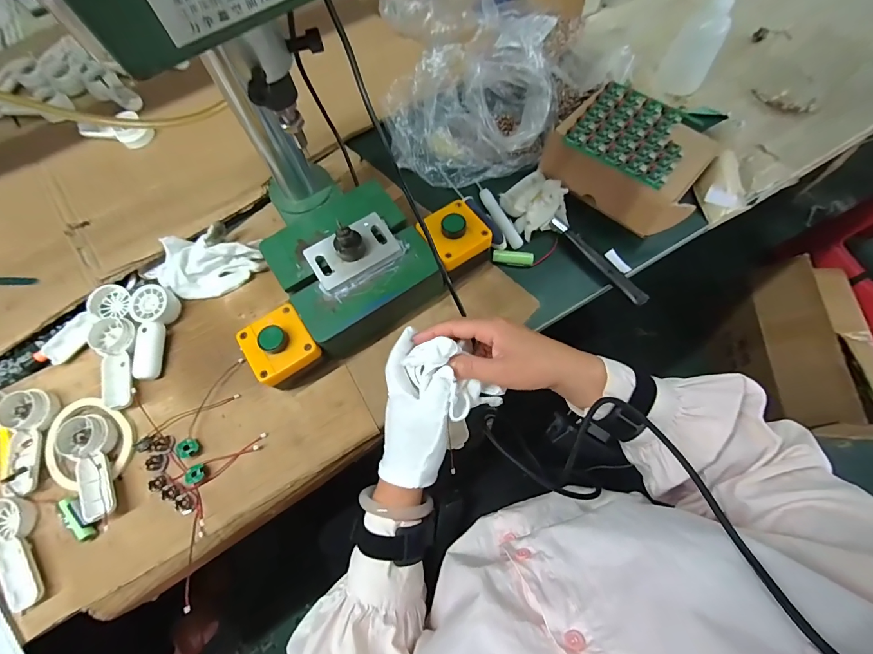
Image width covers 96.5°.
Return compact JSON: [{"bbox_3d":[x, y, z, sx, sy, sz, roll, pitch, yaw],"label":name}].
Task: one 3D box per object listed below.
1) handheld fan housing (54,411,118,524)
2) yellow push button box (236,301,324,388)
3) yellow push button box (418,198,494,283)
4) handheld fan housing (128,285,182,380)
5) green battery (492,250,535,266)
[{"bbox_3d":[-0.370,0.150,0.415,0.053,0.024,0.110,-20,68,-4],"label":"handheld fan housing"},{"bbox_3d":[-0.168,0.025,0.433,0.069,0.067,0.078,-33,70,-9],"label":"yellow push button box"},{"bbox_3d":[0.022,-0.104,0.475,0.071,0.066,0.073,-35,72,-11],"label":"yellow push button box"},{"bbox_3d":[-0.335,0.005,0.463,0.046,0.023,0.110,-13,68,-1],"label":"handheld fan housing"},{"bbox_3d":[0.096,-0.086,0.492,0.050,0.014,0.015,4,68,5],"label":"green battery"}]

